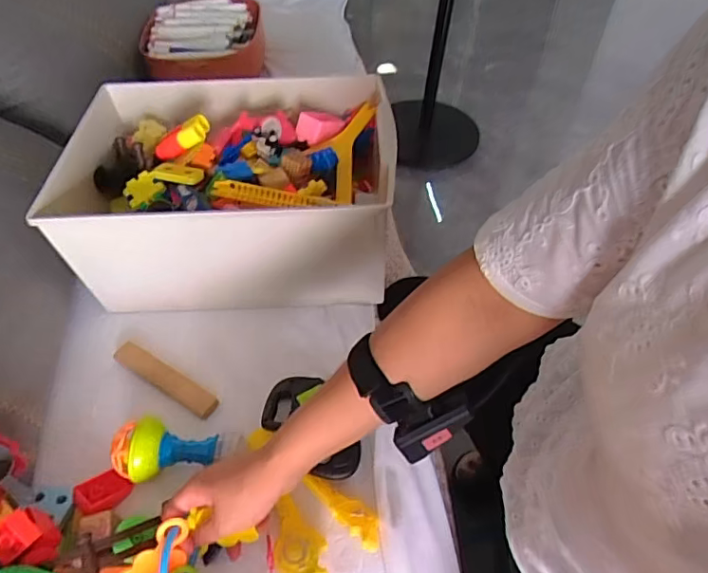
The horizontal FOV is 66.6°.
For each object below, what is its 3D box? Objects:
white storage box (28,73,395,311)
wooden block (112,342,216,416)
[{"bbox_3d":[-0.166,-0.134,0.740,0.431,0.164,0.304,0,49,-3],"label":"white storage box"},{"bbox_3d":[-0.226,0.109,0.644,0.153,0.011,0.030,26,53,19],"label":"wooden block"}]

